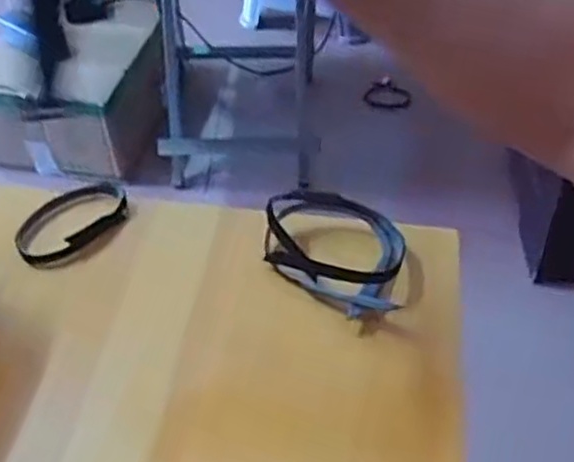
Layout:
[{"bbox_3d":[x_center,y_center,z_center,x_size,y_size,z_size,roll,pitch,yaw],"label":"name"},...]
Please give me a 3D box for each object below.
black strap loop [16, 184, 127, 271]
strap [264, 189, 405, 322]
[{"bbox_3d":[-0.157,-0.009,0.535,0.086,0.015,0.063,-27,49,-24],"label":"black strap loop"},{"bbox_3d":[0.031,0.014,0.497,0.095,0.031,0.103,5,44,7],"label":"strap"}]

